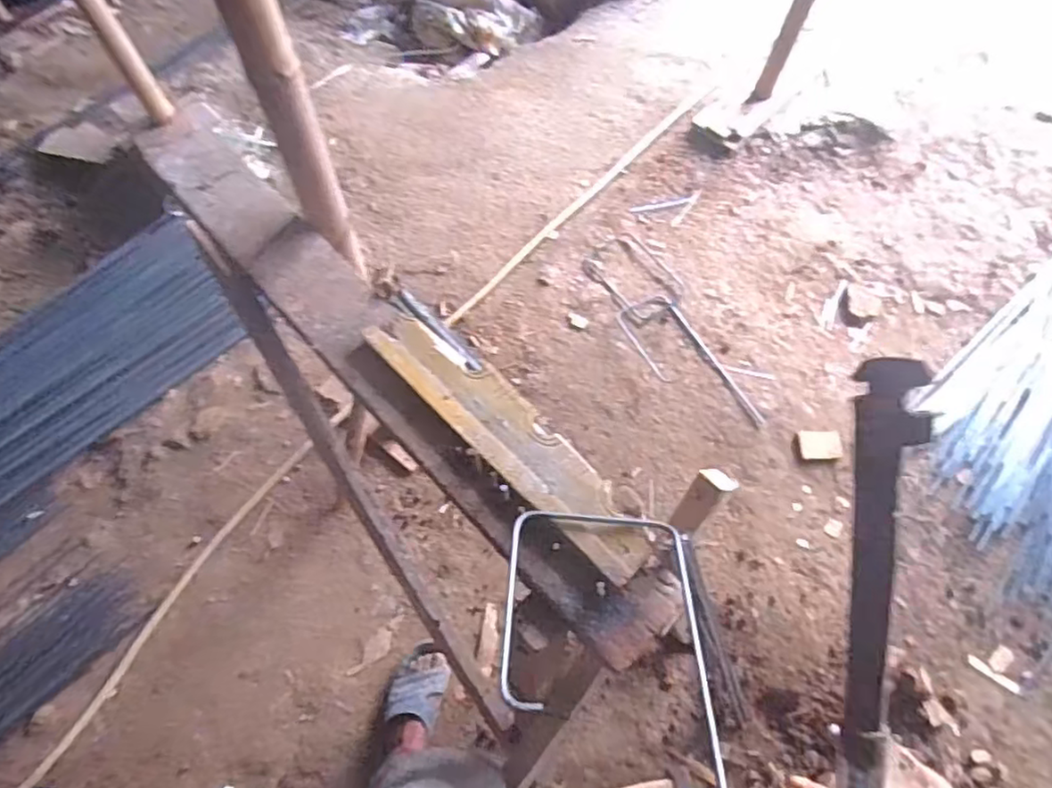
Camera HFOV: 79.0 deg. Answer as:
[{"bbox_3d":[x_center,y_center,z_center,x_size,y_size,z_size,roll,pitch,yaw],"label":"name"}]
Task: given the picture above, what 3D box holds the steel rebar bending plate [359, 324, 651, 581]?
[{"bbox_3d":[-0.022,0.043,0.757,0.081,0.022,0.423,-41,70,-19],"label":"steel rebar bending plate"}]

